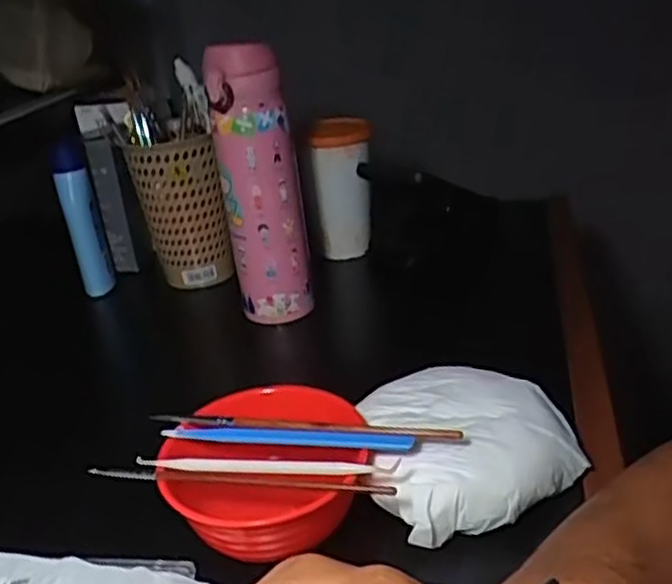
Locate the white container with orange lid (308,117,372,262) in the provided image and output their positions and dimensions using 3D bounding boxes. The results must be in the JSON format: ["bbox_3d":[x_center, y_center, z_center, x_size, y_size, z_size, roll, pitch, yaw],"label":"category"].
[{"bbox_3d":[0.008,-0.099,0.699,0.057,0.127,0.053,0,28,9],"label":"white container with orange lid"}]

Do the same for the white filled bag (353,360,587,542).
[{"bbox_3d":[0.077,0.083,0.414,0.120,0.033,0.109,-7,28,-4],"label":"white filled bag"}]

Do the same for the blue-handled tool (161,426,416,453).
[{"bbox_3d":[-0.027,0.076,0.387,0.136,0.007,0.011,0,26,14],"label":"blue-handled tool"}]

